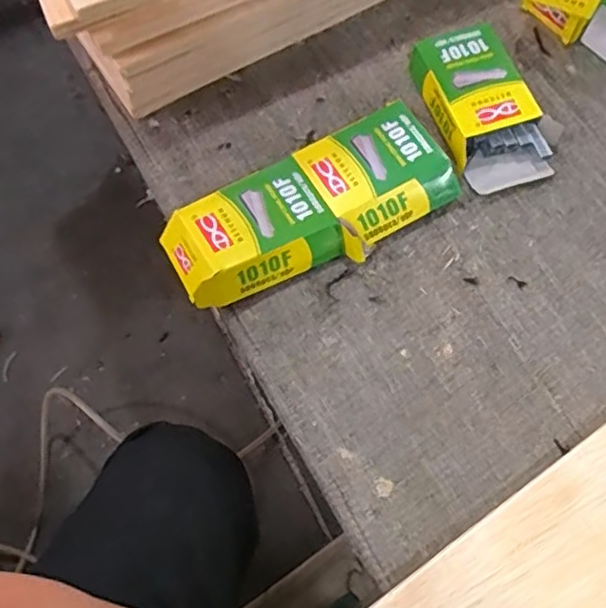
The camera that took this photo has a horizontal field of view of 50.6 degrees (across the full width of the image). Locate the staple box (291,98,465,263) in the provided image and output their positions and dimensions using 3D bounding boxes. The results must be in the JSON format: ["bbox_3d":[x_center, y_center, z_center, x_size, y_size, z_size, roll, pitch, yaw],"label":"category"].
[{"bbox_3d":[0.064,-0.107,0.541,0.116,0.031,0.104,-30,70,-12],"label":"staple box"}]

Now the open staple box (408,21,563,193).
[{"bbox_3d":[0.159,-0.174,0.566,0.093,0.037,0.156,-25,69,-10],"label":"open staple box"}]

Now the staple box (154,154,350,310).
[{"bbox_3d":[-0.043,-0.055,0.515,0.128,0.040,0.087,-28,70,-11],"label":"staple box"}]

